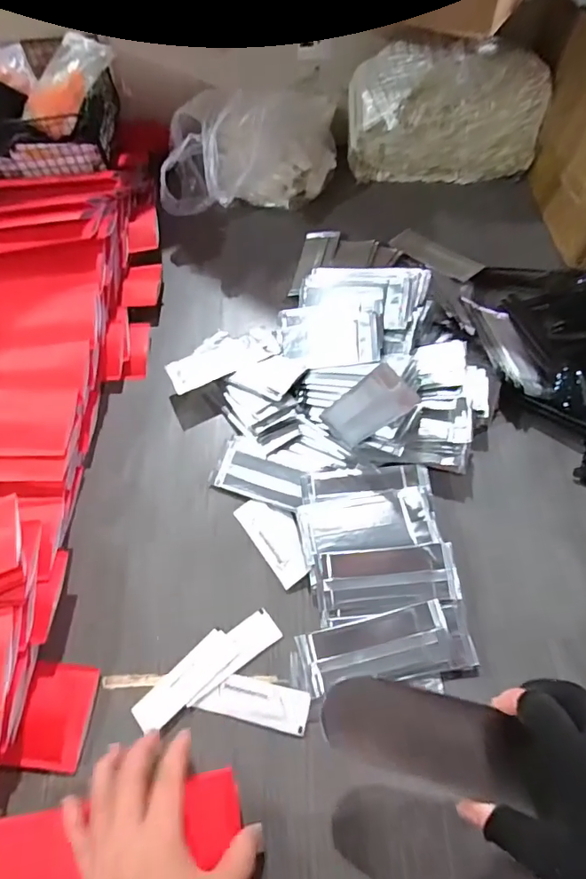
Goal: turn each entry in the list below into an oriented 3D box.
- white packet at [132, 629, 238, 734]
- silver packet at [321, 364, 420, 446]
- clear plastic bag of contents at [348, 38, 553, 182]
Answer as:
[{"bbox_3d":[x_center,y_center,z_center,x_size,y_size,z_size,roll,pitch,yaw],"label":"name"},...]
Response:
[{"bbox_3d":[-0.089,0.200,0.413,0.091,0.004,0.029,-41,68,-19],"label":"white packet"},{"bbox_3d":[0.067,-0.028,0.467,0.046,0.117,0.007,47,55,-1],"label":"silver packet"},{"bbox_3d":[0.207,-0.450,0.690,0.255,0.151,0.099,-5,60,1],"label":"clear plastic bag of contents"}]

